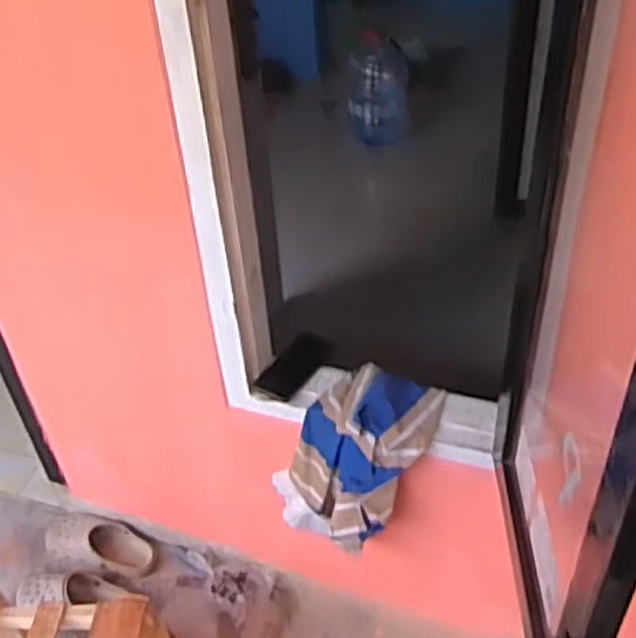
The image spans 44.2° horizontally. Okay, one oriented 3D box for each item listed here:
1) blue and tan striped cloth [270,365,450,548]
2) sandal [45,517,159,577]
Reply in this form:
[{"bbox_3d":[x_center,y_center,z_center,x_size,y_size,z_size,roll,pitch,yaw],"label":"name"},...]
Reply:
[{"bbox_3d":[0.063,0.250,1.380,0.215,0.341,0.130,38,36,20],"label":"blue and tan striped cloth"},{"bbox_3d":[-0.498,0.513,1.777,0.275,0.075,0.094,5,42,11],"label":"sandal"}]

